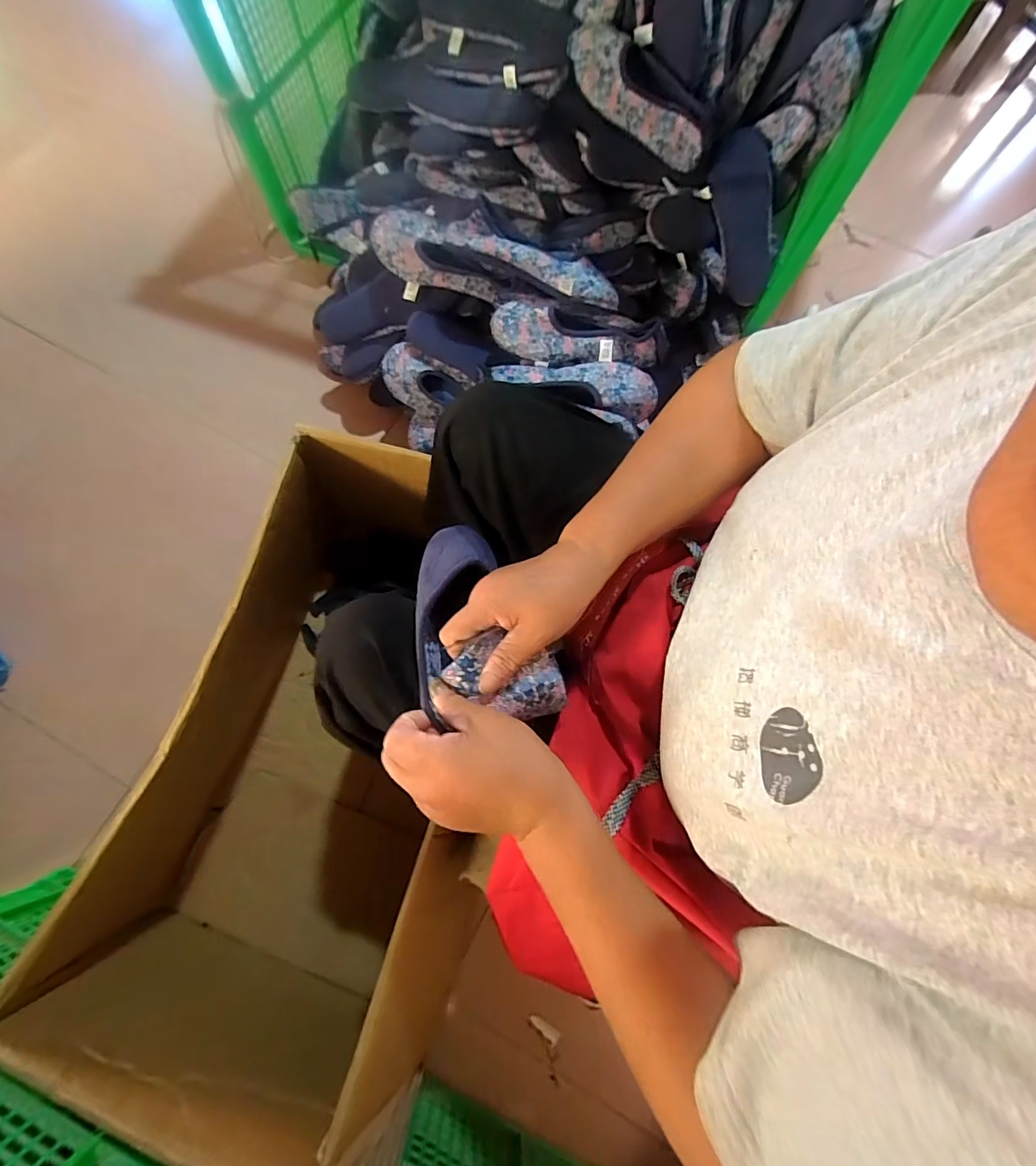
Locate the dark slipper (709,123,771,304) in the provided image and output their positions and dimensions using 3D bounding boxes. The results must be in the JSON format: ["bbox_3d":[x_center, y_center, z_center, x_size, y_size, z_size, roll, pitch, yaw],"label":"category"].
[{"bbox_3d":[0.381,-0.611,0.819,0.087,0.043,0.254,-13,106,-5],"label":"dark slipper"}]

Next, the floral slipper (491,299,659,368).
[{"bbox_3d":[0.089,-0.377,0.735,0.253,0.055,0.081,6,74,0],"label":"floral slipper"}]

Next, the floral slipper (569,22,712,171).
[{"bbox_3d":[0.193,-0.768,0.770,0.259,0.040,0.092,36,117,-11],"label":"floral slipper"}]

